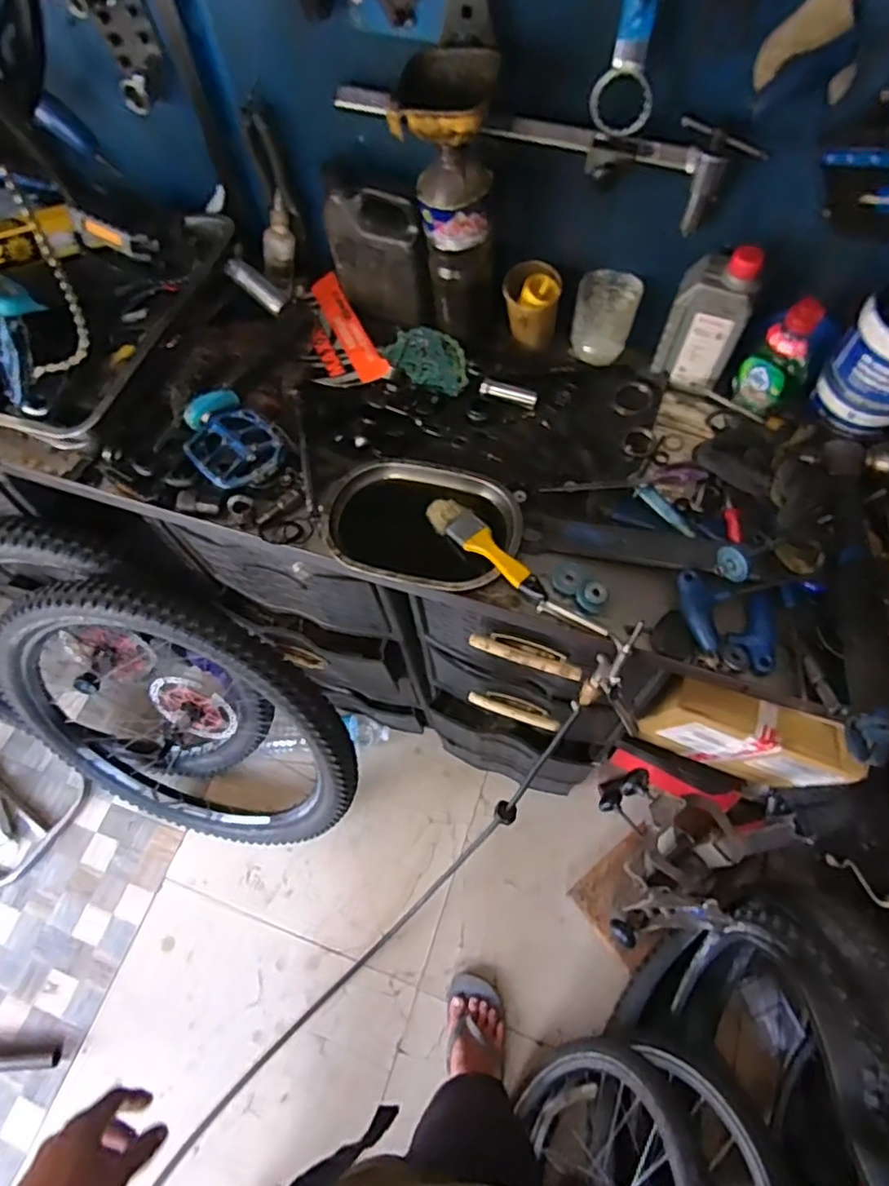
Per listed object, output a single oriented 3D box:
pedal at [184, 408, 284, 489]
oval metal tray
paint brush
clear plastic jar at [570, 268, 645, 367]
[{"bbox_3d":[-0.250,-0.176,0.748,0.102,0.030,0.102,-32,68,-12],"label":"pedal"},{"bbox_3d":[-0.024,-0.078,0.707,0.214,0.024,0.153,10,66,7],"label":"oval metal tray"},{"bbox_3d":[0.046,-0.050,0.678,0.040,0.014,0.177,-38,56,-14],"label":"paint brush"},{"bbox_3d":[0.201,-0.345,0.785,0.071,0.094,0.068,-1,65,2],"label":"clear plastic jar"}]

